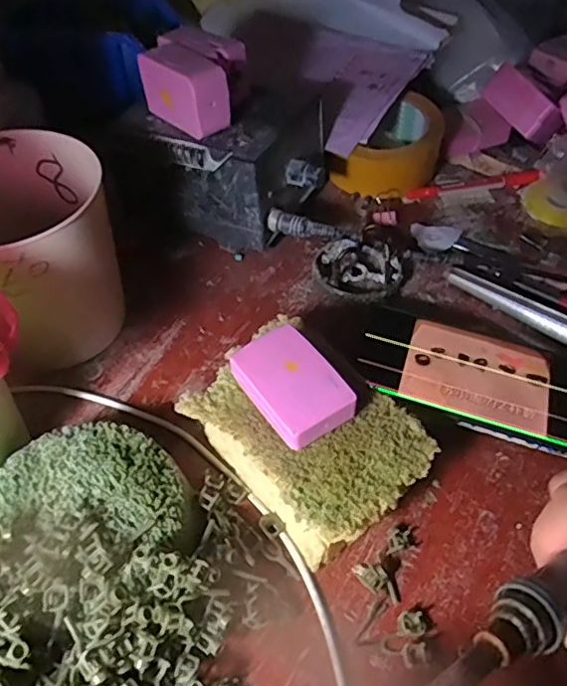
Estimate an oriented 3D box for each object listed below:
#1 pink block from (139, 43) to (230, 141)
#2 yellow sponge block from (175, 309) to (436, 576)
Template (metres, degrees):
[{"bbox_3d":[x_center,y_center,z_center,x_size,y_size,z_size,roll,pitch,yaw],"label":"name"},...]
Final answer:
[{"bbox_3d":[-0.071,-0.185,0.416,0.029,0.045,0.066,-37,60,-26],"label":"pink block"},{"bbox_3d":[0.010,0.053,0.339,0.097,0.044,0.137,-33,58,-24],"label":"yellow sponge block"}]

